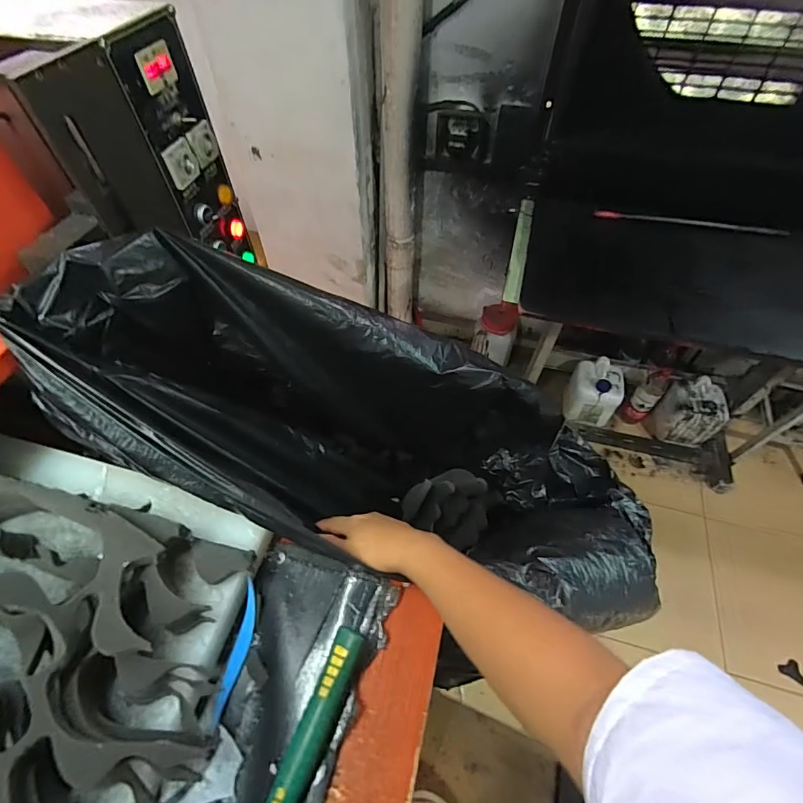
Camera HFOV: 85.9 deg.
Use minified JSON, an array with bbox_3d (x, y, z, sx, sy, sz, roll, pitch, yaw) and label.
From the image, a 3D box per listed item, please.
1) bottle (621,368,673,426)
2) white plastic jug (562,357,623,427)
[{"bbox_3d":[0.967,-0.014,1.715,0.092,0.270,0.086,37,62,22],"label":"bottle"},{"bbox_3d":[0.767,-0.041,1.723,0.186,0.234,0.190,14,56,9],"label":"white plastic jug"}]

